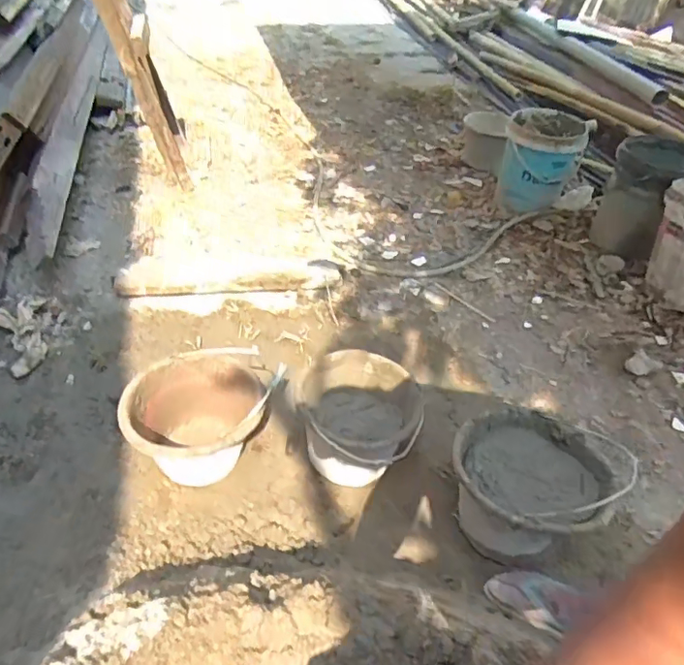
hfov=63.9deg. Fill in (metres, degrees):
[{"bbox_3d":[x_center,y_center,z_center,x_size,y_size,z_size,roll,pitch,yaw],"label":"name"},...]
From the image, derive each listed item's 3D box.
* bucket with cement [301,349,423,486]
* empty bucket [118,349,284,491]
[{"bbox_3d":[0.048,0.205,1.233,0.241,0.176,0.289,4,38,-1],"label":"bucket with cement"},{"bbox_3d":[-0.310,0.207,1.240,0.318,0.242,0.282,-23,46,-32],"label":"empty bucket"}]

